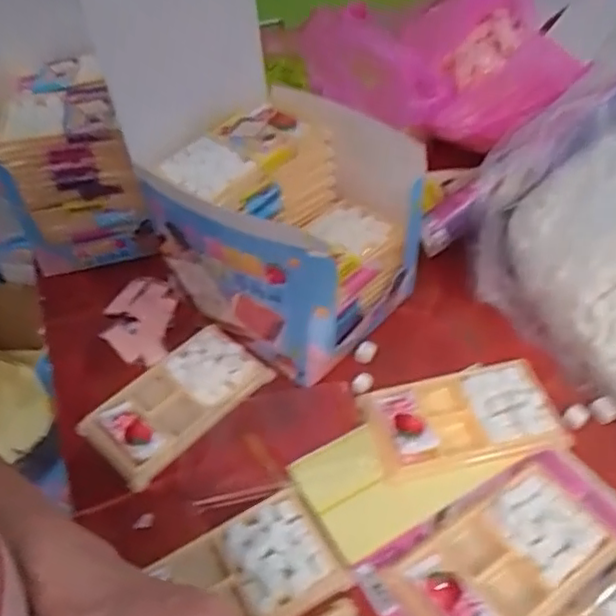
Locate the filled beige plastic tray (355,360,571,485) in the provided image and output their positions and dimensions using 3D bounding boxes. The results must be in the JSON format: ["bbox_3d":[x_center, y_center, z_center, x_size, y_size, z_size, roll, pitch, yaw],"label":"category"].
[{"bbox_3d":[0.114,0.080,0.469,0.134,0.014,0.078,-10,46,-5],"label":"filled beige plastic tray"}]

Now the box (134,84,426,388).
[{"bbox_3d":[-0.012,-0.061,0.523,0.166,0.146,0.153,32,56,30],"label":"box"}]

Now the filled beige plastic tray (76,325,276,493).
[{"bbox_3d":[-0.102,0.072,0.499,0.138,0.015,0.082,-36,54,-27],"label":"filled beige plastic tray"}]

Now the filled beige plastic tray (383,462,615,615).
[{"bbox_3d":[0.121,0.158,0.395,0.130,0.012,0.078,-29,50,-21],"label":"filled beige plastic tray"}]

